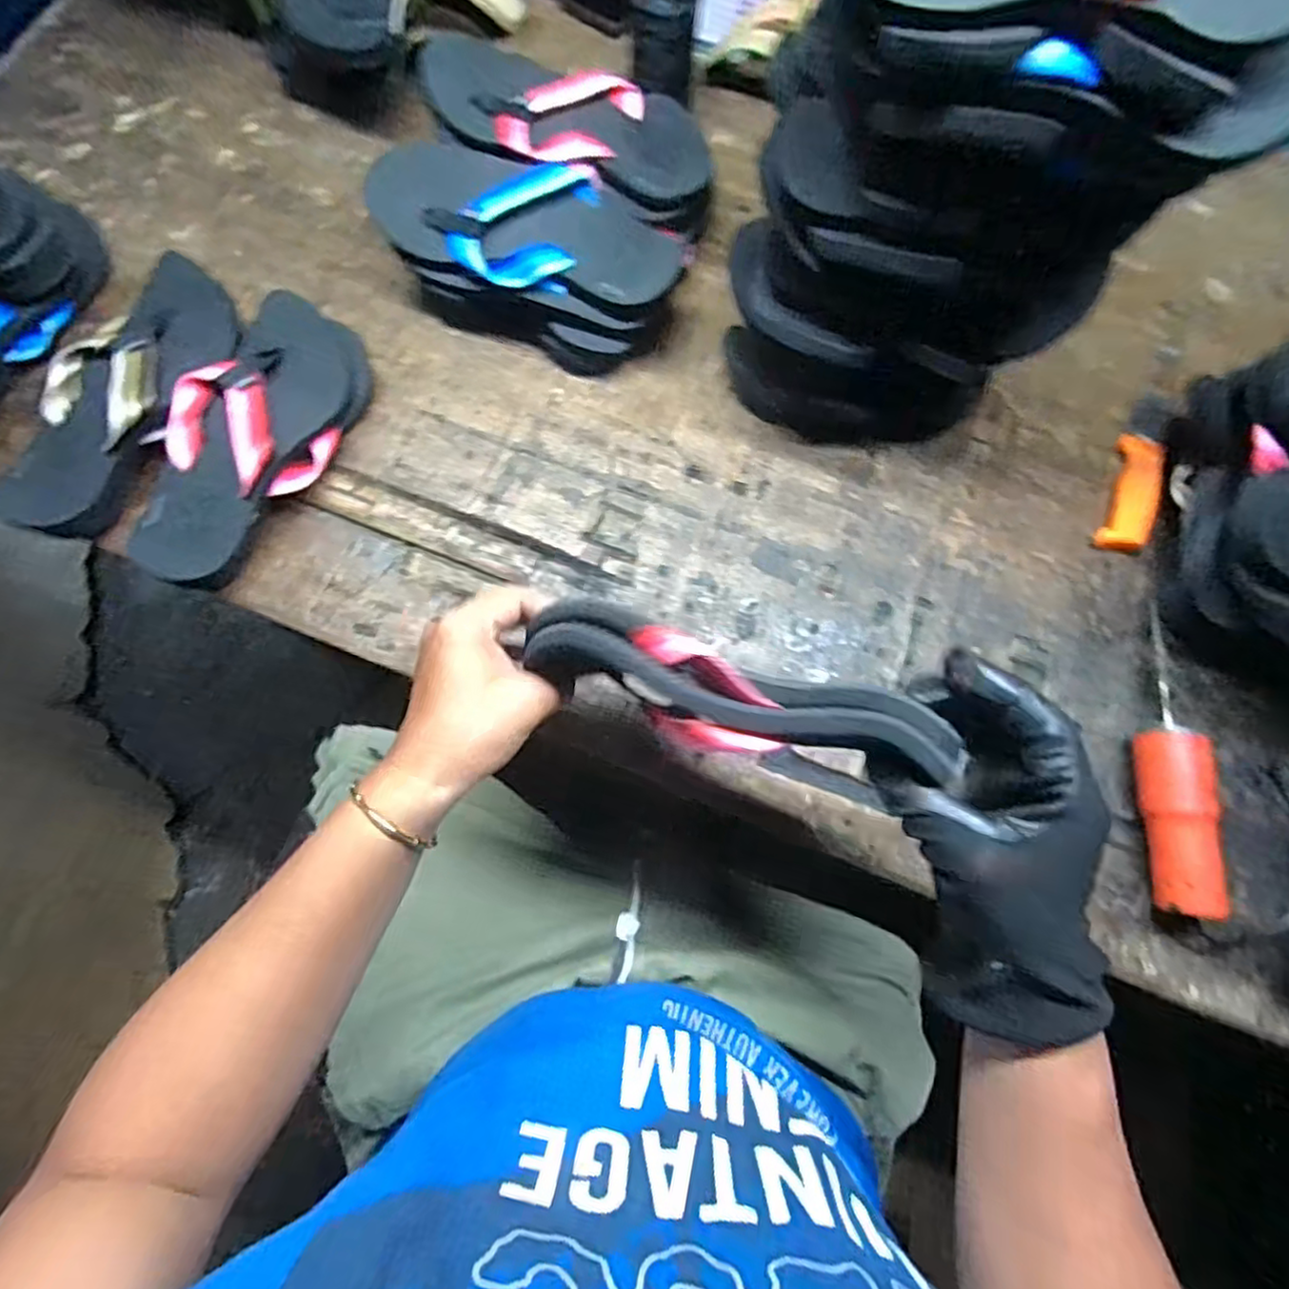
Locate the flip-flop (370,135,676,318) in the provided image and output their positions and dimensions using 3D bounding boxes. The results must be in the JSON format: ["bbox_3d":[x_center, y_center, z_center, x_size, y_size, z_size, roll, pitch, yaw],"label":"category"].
[{"bbox_3d":[-0.095,-0.337,0.539,0.249,0.043,0.111,9,74,0],"label":"flip-flop"}]

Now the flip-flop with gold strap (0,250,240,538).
[{"bbox_3d":[-0.414,-0.195,0.523,0.098,0.060,0.236,24,75,4],"label":"flip-flop with gold strap"}]

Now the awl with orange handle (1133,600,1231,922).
[{"bbox_3d":[0.384,0.083,0.490,0.032,0.044,0.215,8,74,1],"label":"awl with orange handle"}]

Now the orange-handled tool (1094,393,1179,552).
[{"bbox_3d":[0.425,-0.150,0.569,0.038,0.016,0.163,24,75,5],"label":"orange-handled tool"}]

